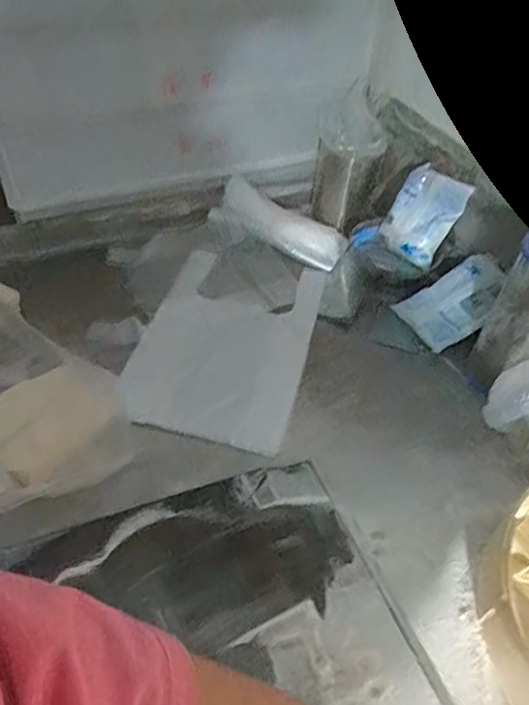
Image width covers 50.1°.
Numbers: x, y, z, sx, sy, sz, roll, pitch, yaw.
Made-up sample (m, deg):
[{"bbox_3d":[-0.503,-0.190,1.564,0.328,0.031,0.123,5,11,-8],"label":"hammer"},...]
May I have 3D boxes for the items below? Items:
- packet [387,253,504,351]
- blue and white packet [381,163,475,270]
[{"bbox_3d":[0.270,-0.070,0.792,0.144,0.005,0.098,-31,57,3],"label":"packet"},{"bbox_3d":[0.226,-0.197,0.816,0.092,0.125,0.017,34,13,20],"label":"blue and white packet"}]

